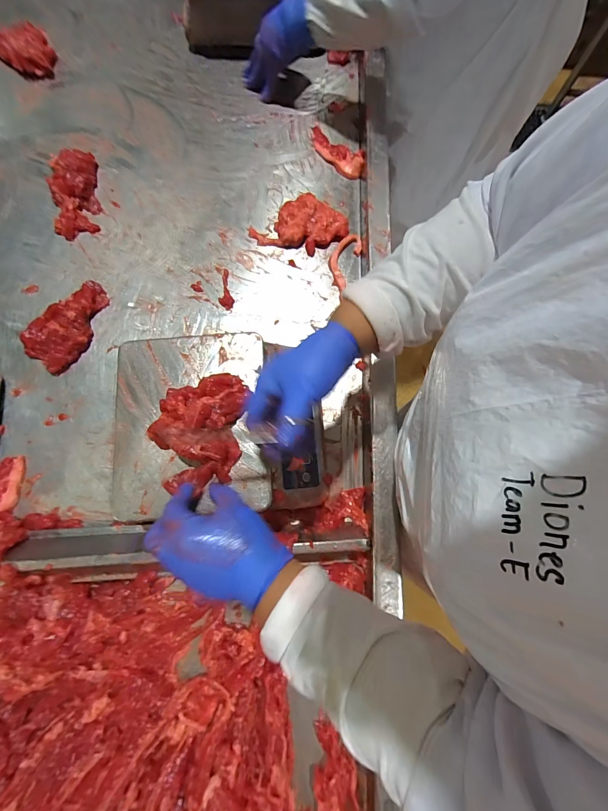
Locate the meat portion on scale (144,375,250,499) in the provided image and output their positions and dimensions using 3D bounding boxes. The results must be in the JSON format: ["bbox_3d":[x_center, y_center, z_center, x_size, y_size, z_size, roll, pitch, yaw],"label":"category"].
[{"bbox_3d":[-0.124,0.025,0.391,0.101,0.038,0.142,15,79,2],"label":"meat portion on scale"}]

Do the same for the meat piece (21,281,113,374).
[{"bbox_3d":[-0.387,-0.134,0.558,0.082,0.027,0.155,37,81,6],"label":"meat piece"}]

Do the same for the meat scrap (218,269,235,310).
[{"bbox_3d":[-0.137,-0.200,0.579,0.025,0.009,0.073,-13,79,-4],"label":"meat scrap"}]

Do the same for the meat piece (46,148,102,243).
[{"bbox_3d":[-0.407,-0.373,0.596,0.084,0.047,0.158,4,92,0],"label":"meat piece"}]

